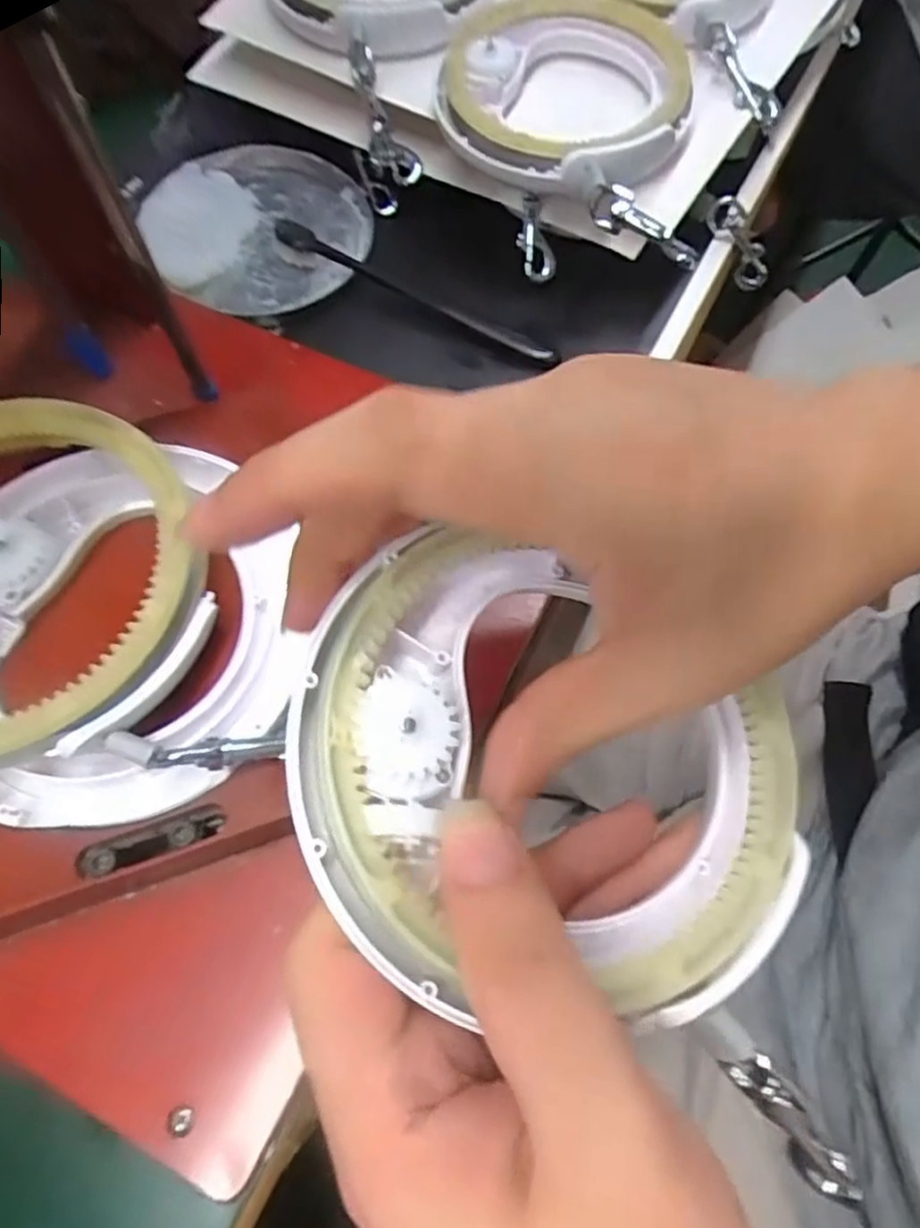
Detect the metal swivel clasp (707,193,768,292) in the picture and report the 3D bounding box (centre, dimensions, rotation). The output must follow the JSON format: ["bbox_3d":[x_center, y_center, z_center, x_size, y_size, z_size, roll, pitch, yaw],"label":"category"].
[{"bbox_3d":[0.167,-0.220,0.420,0.021,0.063,0.014,-1,57,47],"label":"metal swivel clasp"}]

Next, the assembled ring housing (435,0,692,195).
[{"bbox_3d":[0.055,-0.275,0.363,0.126,0.019,0.126,10,66,5],"label":"assembled ring housing"}]

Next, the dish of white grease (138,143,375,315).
[{"bbox_3d":[-0.116,-0.225,0.407,0.120,0.020,0.115,0,66,1],"label":"dish of white grease"}]

